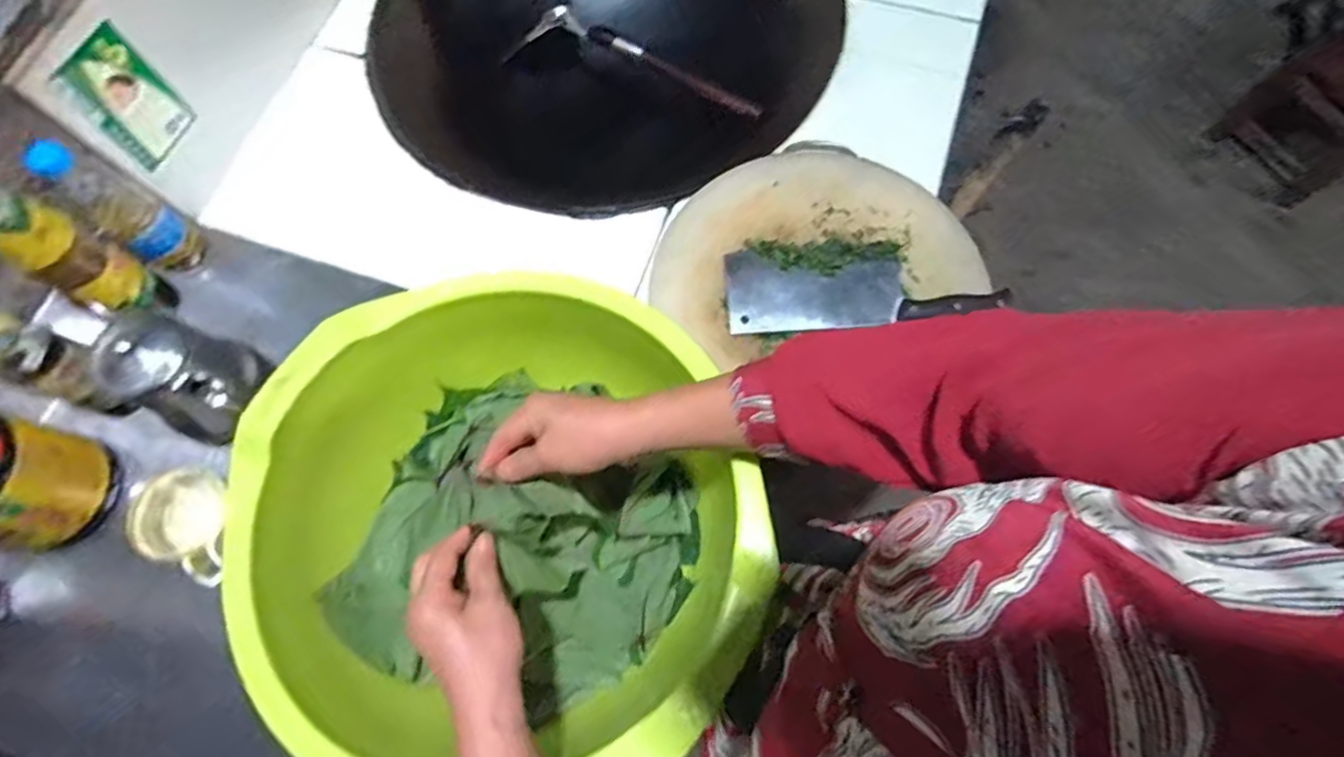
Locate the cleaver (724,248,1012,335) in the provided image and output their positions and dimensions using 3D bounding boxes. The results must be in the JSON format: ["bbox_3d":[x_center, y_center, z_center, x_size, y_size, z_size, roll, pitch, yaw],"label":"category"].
[{"bbox_3d":[0.211,-0.094,0.694,0.300,0.029,0.084,-2,70,2],"label":"cleaver"}]

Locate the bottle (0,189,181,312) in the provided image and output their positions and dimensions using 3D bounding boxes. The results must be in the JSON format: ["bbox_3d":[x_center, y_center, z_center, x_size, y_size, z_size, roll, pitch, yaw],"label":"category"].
[{"bbox_3d":[-0.617,-0.130,0.634,0.076,0.256,0.062,27,74,11],"label":"bottle"}]

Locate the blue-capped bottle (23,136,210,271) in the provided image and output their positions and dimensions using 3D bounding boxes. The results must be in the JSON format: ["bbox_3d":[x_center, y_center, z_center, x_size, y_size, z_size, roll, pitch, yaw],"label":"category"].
[{"bbox_3d":[-0.595,-0.182,0.695,0.050,0.186,0.059,29,74,12],"label":"blue-capped bottle"}]

